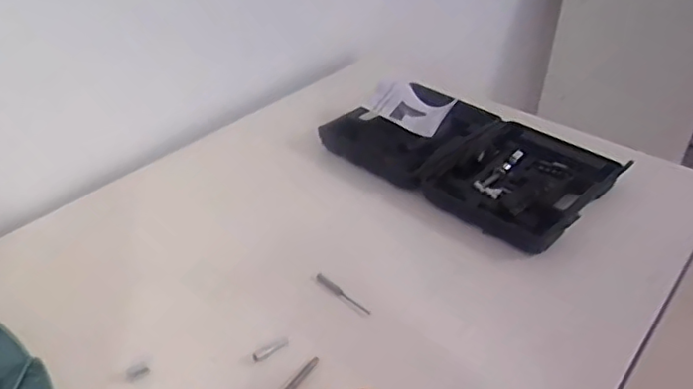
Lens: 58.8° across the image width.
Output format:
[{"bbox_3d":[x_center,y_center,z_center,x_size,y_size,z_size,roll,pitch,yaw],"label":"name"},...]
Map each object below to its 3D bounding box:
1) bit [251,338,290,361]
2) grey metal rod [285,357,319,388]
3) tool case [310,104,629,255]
[{"bbox_3d":[-0.069,0.141,0.561,0.039,0.007,0.007,-26,43,-32],"label":"bit"},{"bbox_3d":[-0.040,0.159,0.534,0.007,0.006,0.047,23,41,29],"label":"grey metal rod"},{"bbox_3d":[0.157,-0.049,0.789,0.324,0.041,0.201,29,44,34],"label":"tool case"}]

